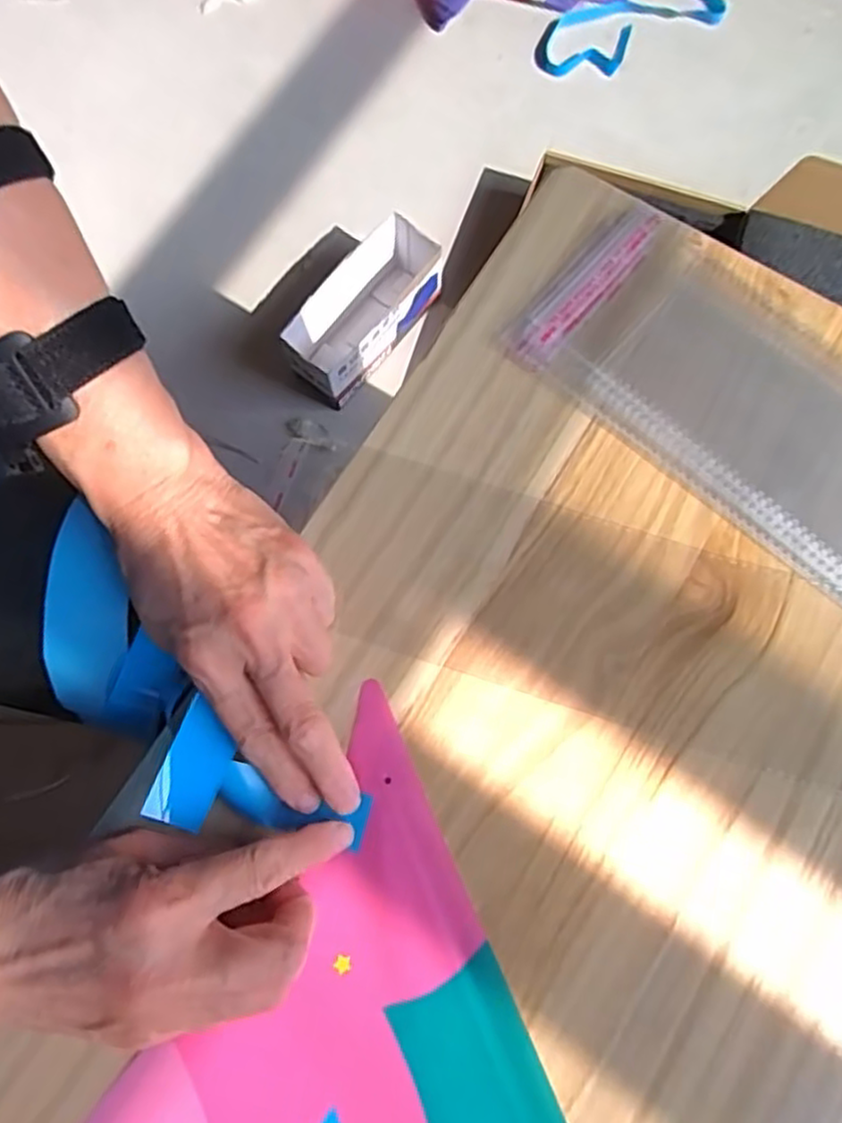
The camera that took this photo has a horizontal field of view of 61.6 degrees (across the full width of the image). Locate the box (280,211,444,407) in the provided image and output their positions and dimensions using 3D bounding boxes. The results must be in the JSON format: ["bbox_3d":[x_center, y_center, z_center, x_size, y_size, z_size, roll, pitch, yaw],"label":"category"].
[{"bbox_3d":[-0.068,-0.299,0.869,0.090,0.096,0.212,34,80,8],"label":"box"}]

